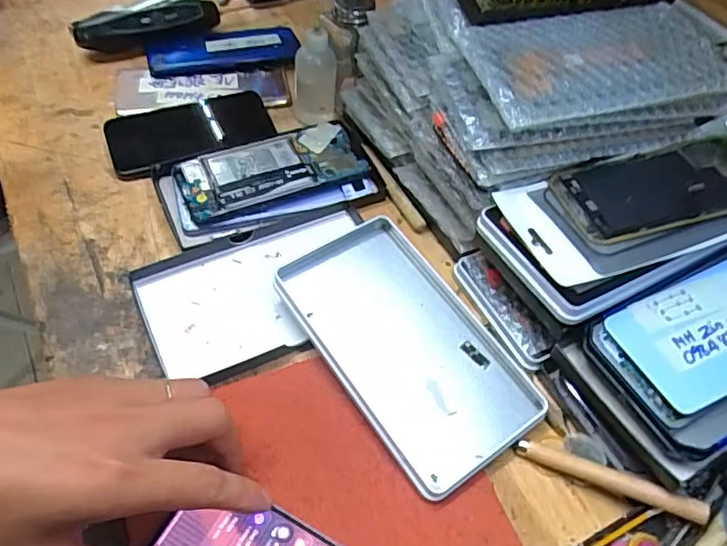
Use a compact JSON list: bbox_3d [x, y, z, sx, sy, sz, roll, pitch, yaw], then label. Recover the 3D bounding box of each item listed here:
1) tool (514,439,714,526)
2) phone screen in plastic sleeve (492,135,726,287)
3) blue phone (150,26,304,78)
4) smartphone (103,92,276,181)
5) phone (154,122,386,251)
[{"bbox_3d":[0.143,0.121,0.336,0.103,0.011,0.010,15,54,26],"label":"tool"},{"bbox_3d":[0.198,-0.049,0.377,0.195,0.014,0.085,-17,54,-7],"label":"phone screen in plastic sleeve"},{"bbox_3d":[-0.143,-0.229,0.590,0.149,0.010,0.071,-8,54,-10],"label":"blue phone"},{"bbox_3d":[-0.154,-0.127,0.512,0.144,0.013,0.080,-15,55,-15],"label":"smartphone"},{"bbox_3d":[-0.078,-0.078,0.478,0.173,0.015,0.092,-17,56,-16],"label":"phone"}]

